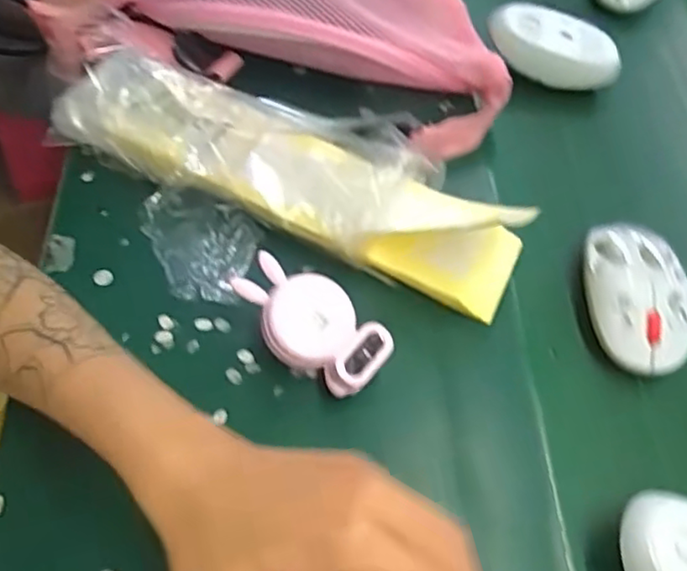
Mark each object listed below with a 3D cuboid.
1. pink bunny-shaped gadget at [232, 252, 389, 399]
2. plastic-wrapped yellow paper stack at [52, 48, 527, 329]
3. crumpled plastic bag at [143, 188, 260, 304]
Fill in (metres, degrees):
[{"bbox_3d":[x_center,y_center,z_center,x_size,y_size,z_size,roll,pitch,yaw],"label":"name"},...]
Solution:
[{"bbox_3d":[-0.020,0.024,0.372,0.092,0.033,0.048,35,66,20],"label":"pink bunny-shaped gadget"},{"bbox_3d":[-0.036,-0.078,0.420,0.307,0.051,0.095,17,61,12],"label":"plastic-wrapped yellow paper stack"},{"bbox_3d":[-0.086,-0.030,0.392,0.055,0.051,0.069,2,59,3],"label":"crumpled plastic bag"}]

